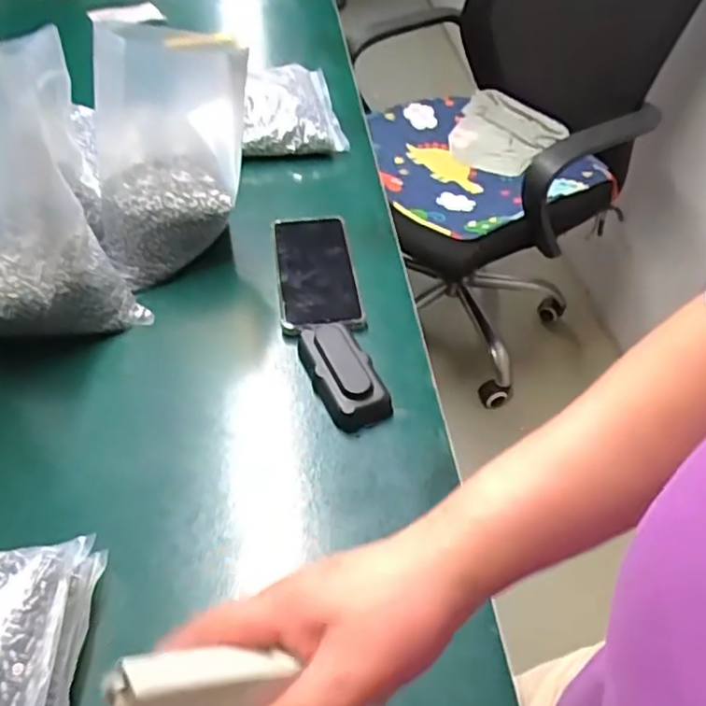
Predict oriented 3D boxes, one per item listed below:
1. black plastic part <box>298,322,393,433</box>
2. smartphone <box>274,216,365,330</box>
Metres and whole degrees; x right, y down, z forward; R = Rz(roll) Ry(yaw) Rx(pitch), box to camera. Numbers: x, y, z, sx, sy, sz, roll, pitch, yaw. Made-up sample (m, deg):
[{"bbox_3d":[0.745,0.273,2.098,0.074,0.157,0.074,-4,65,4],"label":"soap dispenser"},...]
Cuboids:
[{"bbox_3d":[-0.010,0.012,0.577,0.049,0.023,0.111,-17,50,-18],"label":"black plastic part"},{"bbox_3d":[-0.036,-0.086,0.671,0.077,0.009,0.168,-1,46,-9],"label":"smartphone"}]

